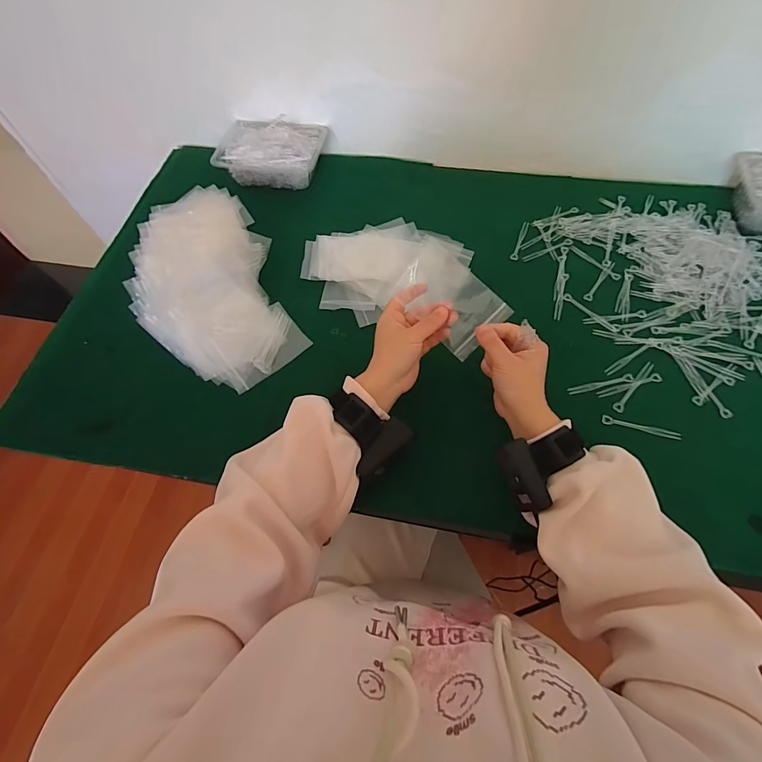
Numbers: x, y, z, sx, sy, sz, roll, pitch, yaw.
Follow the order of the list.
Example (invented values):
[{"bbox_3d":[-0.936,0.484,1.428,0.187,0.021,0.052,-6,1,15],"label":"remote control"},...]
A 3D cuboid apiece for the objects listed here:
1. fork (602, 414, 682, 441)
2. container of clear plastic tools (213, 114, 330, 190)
[{"bbox_3d":[0.311,0.054,0.471,0.083,0.007,0.012,14,65,9],"label":"fork"},{"bbox_3d":[-0.189,-0.402,0.696,0.181,0.053,0.113,5,64,5],"label":"container of clear plastic tools"}]

